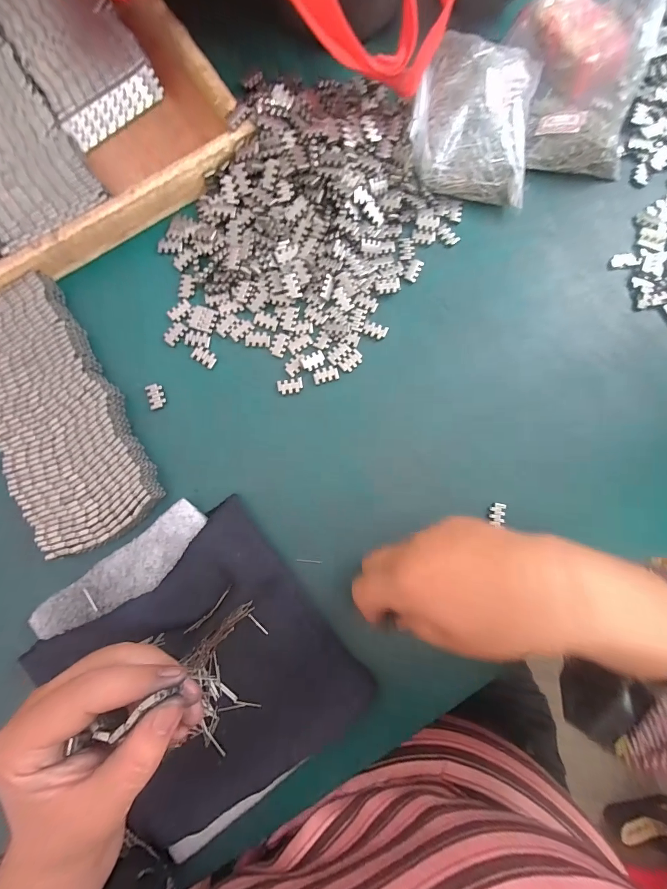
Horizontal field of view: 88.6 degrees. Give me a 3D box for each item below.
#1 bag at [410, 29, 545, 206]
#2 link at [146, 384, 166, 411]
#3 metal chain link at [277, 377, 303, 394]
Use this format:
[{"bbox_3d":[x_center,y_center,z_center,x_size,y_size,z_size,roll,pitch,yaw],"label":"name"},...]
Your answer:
[{"bbox_3d":[0.122,-0.283,0.288,0.102,0.033,0.138,11,86,-1],"label":"bag"},{"bbox_3d":[-0.143,-0.038,0.276,0.012,0.005,0.019,-15,87,-3],"label":"link"},{"bbox_3d":[-0.035,-0.048,0.279,0.020,0.004,0.012,-12,86,-3],"label":"metal chain link"}]

